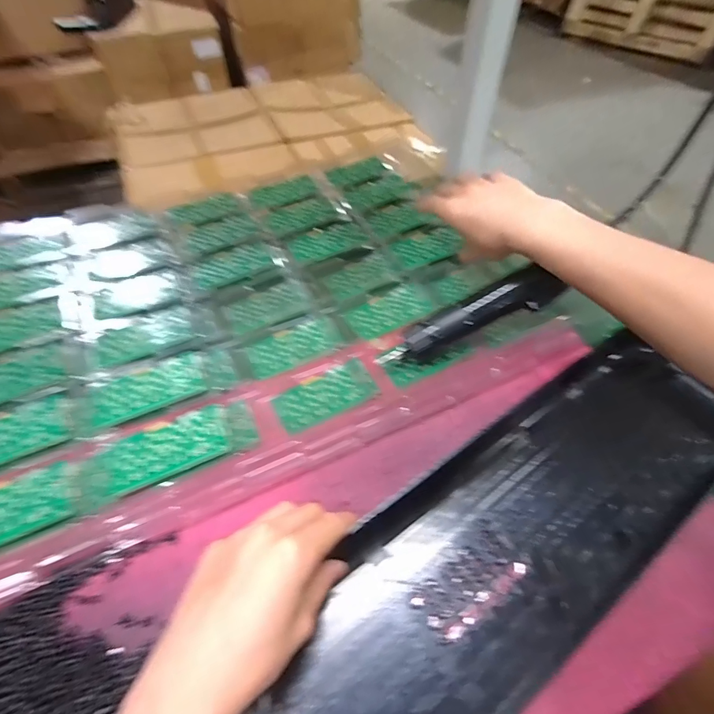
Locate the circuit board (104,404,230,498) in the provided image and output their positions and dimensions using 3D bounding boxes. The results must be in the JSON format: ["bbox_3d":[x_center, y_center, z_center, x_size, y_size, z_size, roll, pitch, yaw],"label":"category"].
[{"bbox_3d":[-0.156,0.075,0.346,0.093,0.009,0.050,-18,54,-15],"label":"circuit board"}]

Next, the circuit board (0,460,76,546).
[{"bbox_3d":[-0.264,0.115,0.314,0.091,0.005,0.051,-18,54,-16],"label":"circuit board"}]

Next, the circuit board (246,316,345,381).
[{"bbox_3d":[-0.064,-0.011,0.436,0.094,0.008,0.050,-20,55,-17],"label":"circuit board"}]

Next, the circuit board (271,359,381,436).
[{"bbox_3d":[-0.030,0.035,0.396,0.092,0.010,0.046,-22,55,-18],"label":"circuit board"}]

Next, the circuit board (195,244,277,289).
[{"bbox_3d":[-0.145,-0.111,0.498,0.090,0.008,0.052,-16,54,-14],"label":"circuit board"}]

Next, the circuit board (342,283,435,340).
[{"bbox_3d":[0.037,-0.051,0.469,0.092,0.010,0.051,-23,56,-19],"label":"circuit board"}]

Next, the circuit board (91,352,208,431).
[{"bbox_3d":[-0.191,0.028,0.384,0.097,0.006,0.051,-18,54,-15],"label":"circuit board"}]

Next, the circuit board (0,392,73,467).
[{"bbox_3d":[-0.297,0.066,0.351,0.099,0.004,0.052,-18,54,-16],"label":"circuit board"}]

